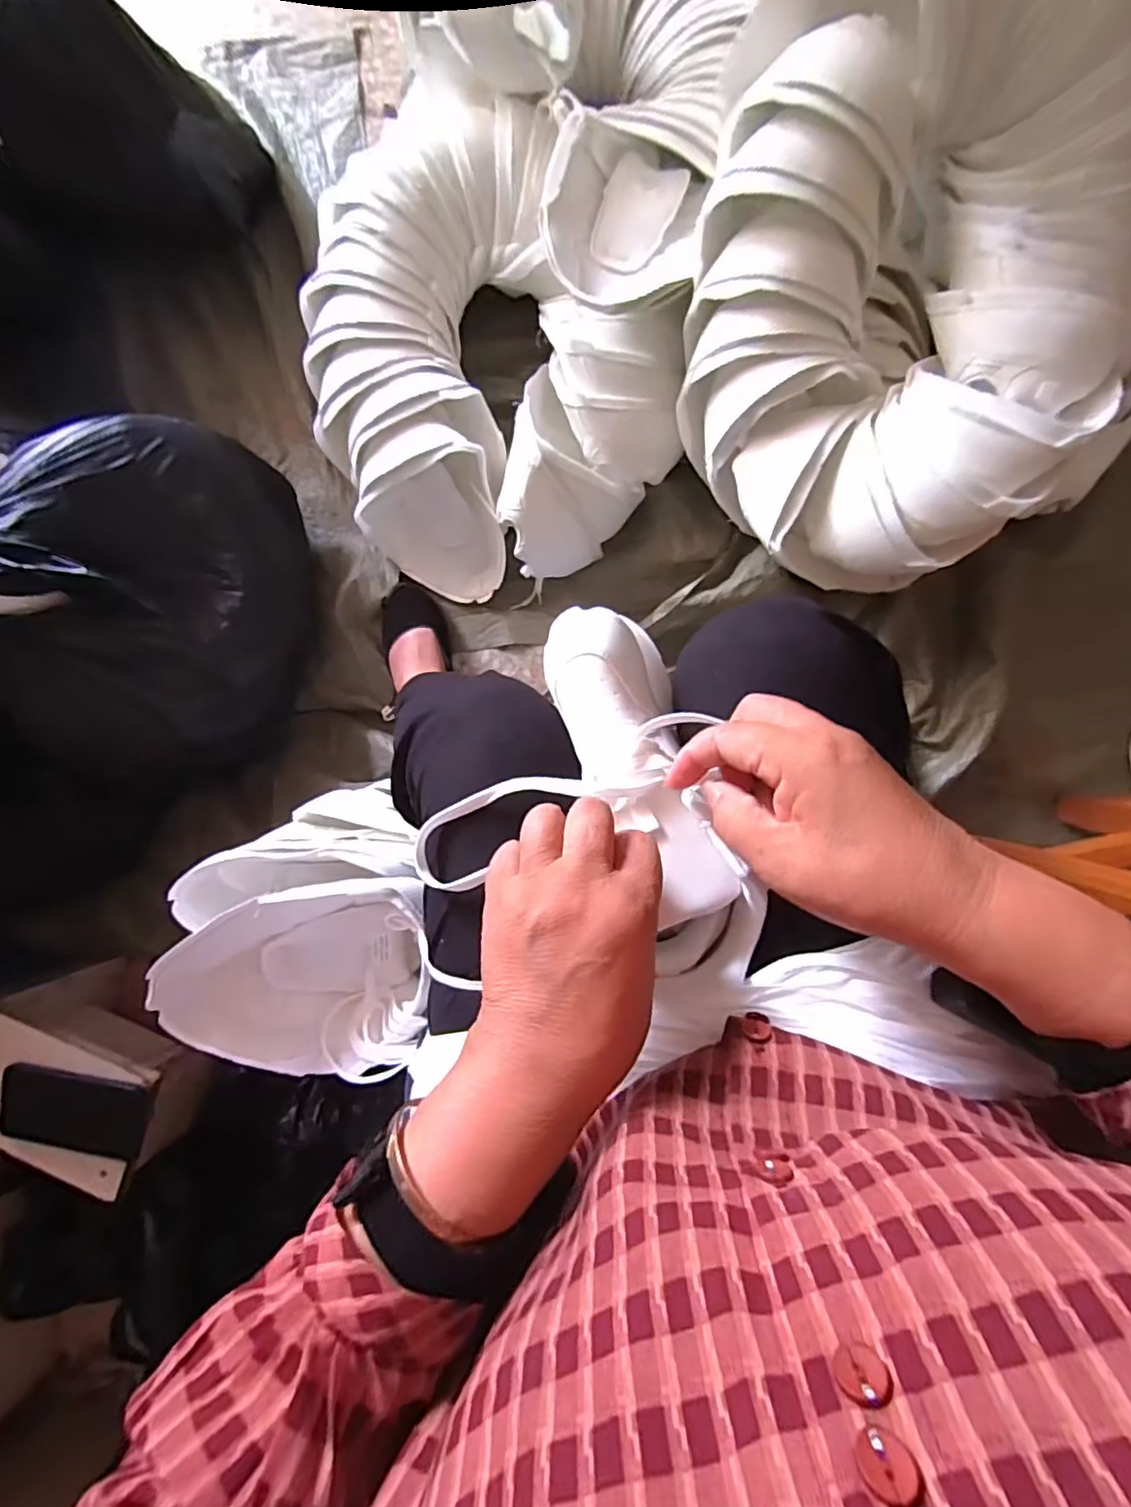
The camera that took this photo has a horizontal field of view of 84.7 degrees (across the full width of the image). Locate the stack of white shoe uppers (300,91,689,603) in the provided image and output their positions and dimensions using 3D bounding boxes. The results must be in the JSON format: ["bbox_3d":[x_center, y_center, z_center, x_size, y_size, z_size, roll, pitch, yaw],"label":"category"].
[{"bbox_3d":[-0.092,-0.464,0.754,0.428,0.162,0.498,-15,87,7],"label":"stack of white shoe uppers"}]

